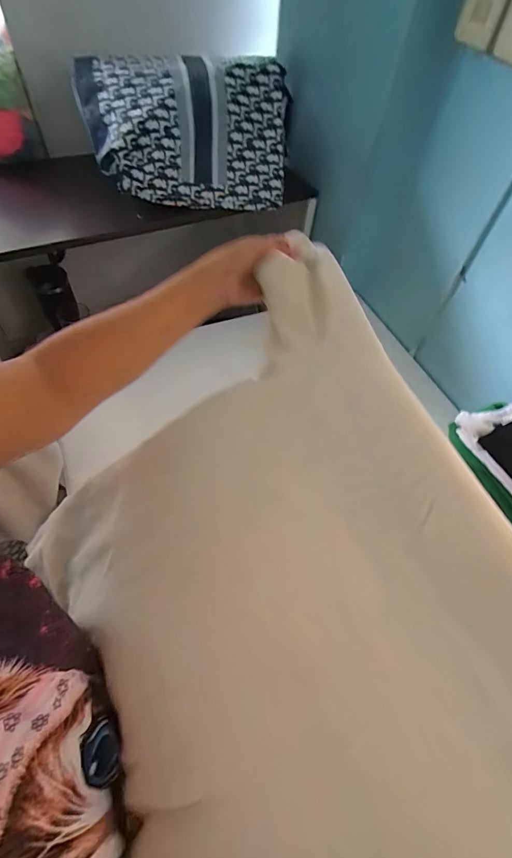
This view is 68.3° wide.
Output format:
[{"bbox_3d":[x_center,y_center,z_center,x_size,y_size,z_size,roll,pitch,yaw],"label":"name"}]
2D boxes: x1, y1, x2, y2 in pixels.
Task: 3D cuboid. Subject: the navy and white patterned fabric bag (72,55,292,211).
[{"bbox_3d":[-0.130,-0.580,0.744,0.387,0.193,0.173,-5,57,-8],"label":"navy and white patterned fabric bag"}]

